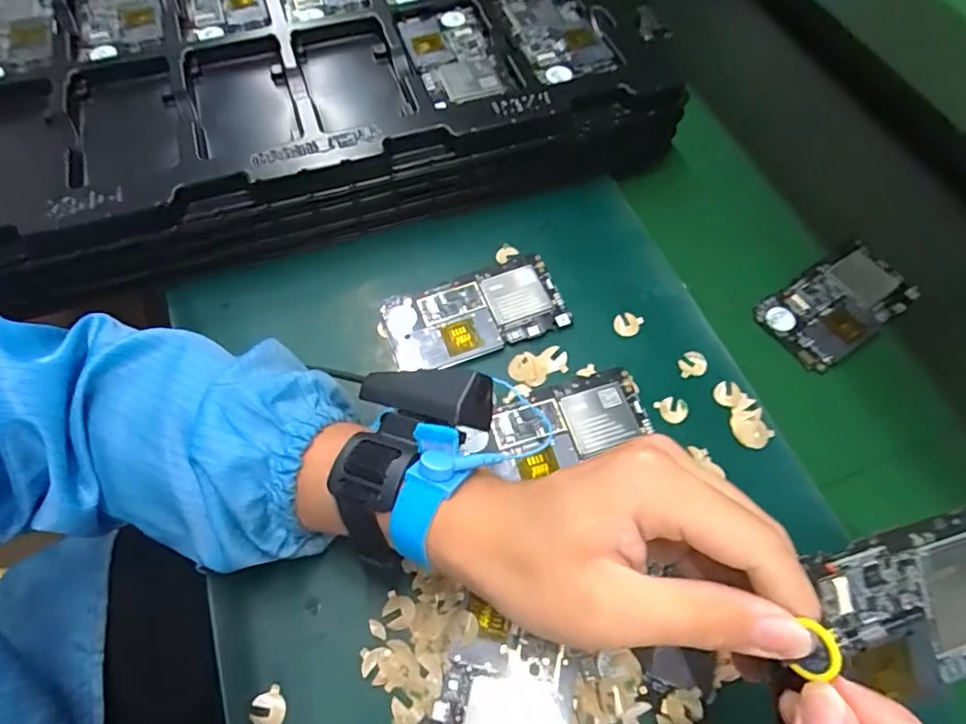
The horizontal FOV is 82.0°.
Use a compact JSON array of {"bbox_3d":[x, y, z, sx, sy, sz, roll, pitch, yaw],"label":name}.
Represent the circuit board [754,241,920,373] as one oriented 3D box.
[{"bbox_3d":[0.268,-0.044,0.419,0.122,0.006,0.063,-30,68,-18],"label":"circuit board"}]

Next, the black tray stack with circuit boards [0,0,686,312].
[{"bbox_3d":[-0.156,-0.236,0.464,0.528,0.078,0.342,-19,65,-13],"label":"black tray stack with circuit boards"}]

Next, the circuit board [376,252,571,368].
[{"bbox_3d":[-0.006,-0.034,0.395,0.124,0.008,0.064,-19,65,-13],"label":"circuit board"}]

